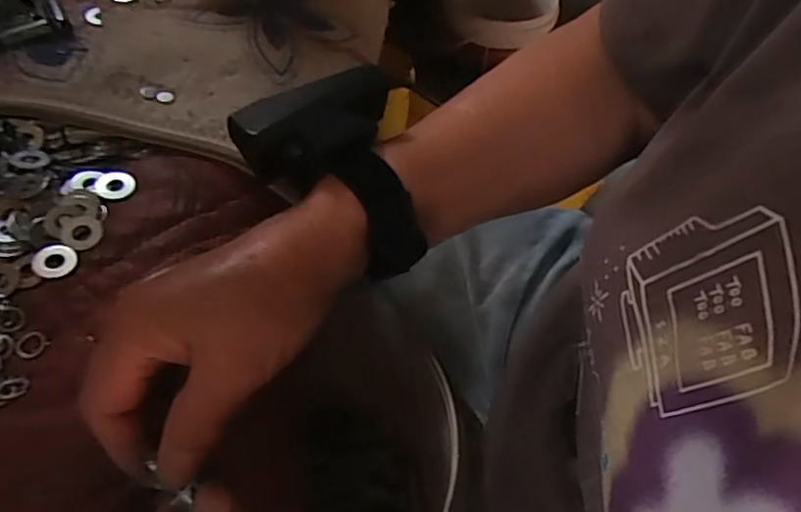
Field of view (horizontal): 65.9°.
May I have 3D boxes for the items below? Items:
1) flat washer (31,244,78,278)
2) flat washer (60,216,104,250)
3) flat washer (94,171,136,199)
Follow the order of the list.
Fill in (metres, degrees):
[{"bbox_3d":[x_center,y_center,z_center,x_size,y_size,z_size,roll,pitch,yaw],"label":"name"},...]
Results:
[{"bbox_3d":[-0.188,0.002,0.335,0.022,0.004,0.020,-9,53,-9],"label":"flat washer"},{"bbox_3d":[-0.179,-0.014,0.346,0.022,0.004,0.021,-1,52,-3],"label":"flat washer"},{"bbox_3d":[-0.172,-0.044,0.372,0.022,0.004,0.022,1,52,-2],"label":"flat washer"}]

